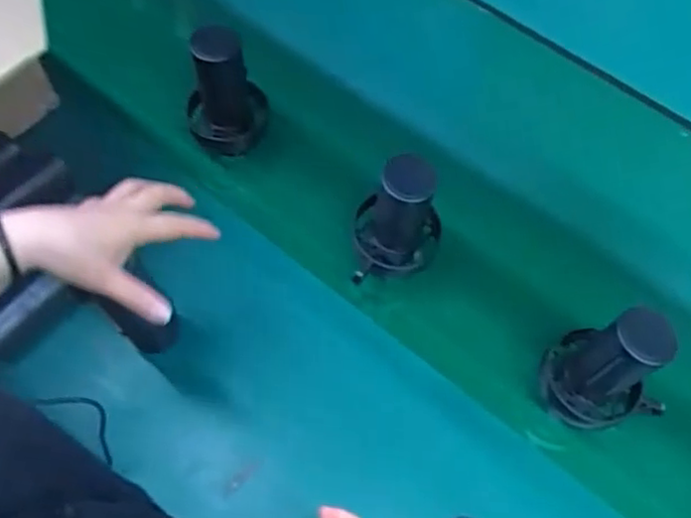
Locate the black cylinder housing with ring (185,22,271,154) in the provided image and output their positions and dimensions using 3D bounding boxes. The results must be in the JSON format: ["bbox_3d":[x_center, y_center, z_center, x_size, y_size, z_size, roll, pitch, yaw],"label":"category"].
[{"bbox_3d":[-0.135,-0.190,0.746,0.087,0.167,0.079,-7,62,-6],"label":"black cylinder housing with ring"}]

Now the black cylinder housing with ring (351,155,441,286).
[{"bbox_3d":[0.055,-0.038,0.678,0.093,0.137,0.085,7,62,1],"label":"black cylinder housing with ring"}]

